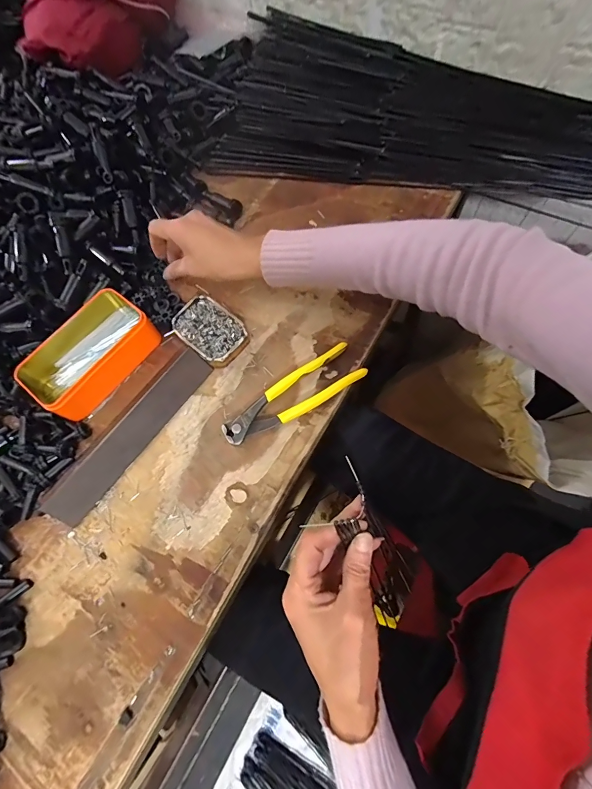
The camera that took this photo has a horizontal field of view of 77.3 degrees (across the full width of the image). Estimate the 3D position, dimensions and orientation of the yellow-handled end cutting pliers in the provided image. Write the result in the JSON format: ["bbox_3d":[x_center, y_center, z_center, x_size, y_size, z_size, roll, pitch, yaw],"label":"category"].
[{"bbox_3d":[-0.004,0.002,0.409,0.165,0.016,0.046,-31,69,-8],"label":"yellow-handled end cutting pliers"}]

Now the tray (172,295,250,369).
[{"bbox_3d":[-0.101,-0.074,0.443,0.091,0.022,0.060,39,77,17],"label":"tray"}]

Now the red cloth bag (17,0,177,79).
[{"bbox_3d":[-0.291,-0.587,0.550,0.181,0.109,0.207,2,69,6],"label":"red cloth bag"}]

